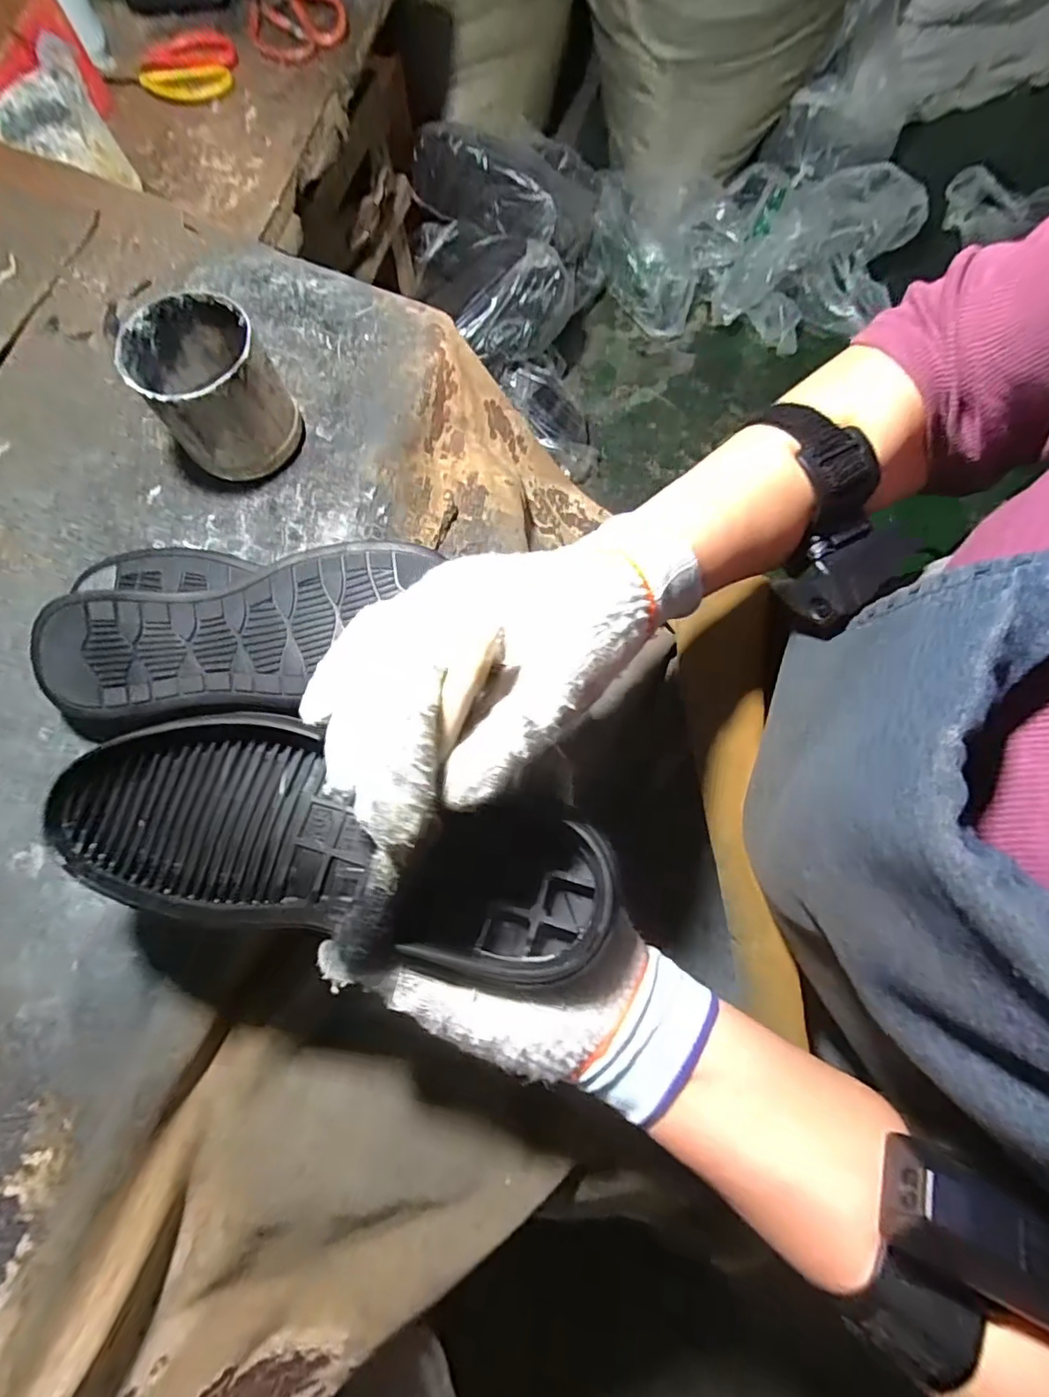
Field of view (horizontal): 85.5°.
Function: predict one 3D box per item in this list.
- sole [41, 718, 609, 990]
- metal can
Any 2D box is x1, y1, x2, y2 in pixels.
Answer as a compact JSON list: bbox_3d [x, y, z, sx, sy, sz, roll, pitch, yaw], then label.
[{"bbox_3d":[-0.096,0.065,0.270,0.269,0.032,0.091,10,75,10],"label":"sole"},{"bbox_3d":[-0.222,-0.221,0.413,0.084,0.088,0.097,-41,78,-9],"label":"metal can"}]

